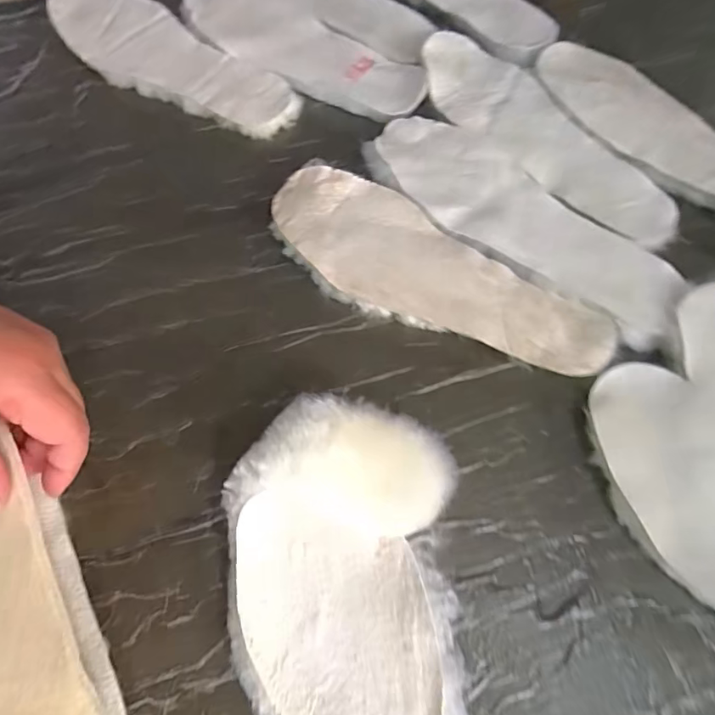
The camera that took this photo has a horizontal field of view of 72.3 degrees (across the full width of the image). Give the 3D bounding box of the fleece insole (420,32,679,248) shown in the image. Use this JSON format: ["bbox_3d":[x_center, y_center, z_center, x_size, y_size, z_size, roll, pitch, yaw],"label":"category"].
[{"bbox_3d":[0.147,-0.184,0.400,0.087,0.012,0.257,-32,69,-14],"label":"fleece insole"}]

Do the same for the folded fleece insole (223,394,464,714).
[{"bbox_3d":[-0.008,0.110,0.247,0.114,0.051,0.177,2,65,1],"label":"folded fleece insole"}]

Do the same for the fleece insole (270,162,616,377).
[{"bbox_3d":[0.046,-0.056,0.345,0.251,0.015,0.089,34,70,14],"label":"fleece insole"}]

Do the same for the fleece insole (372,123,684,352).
[{"bbox_3d":[0.116,-0.106,0.361,0.253,0.005,0.094,42,72,18],"label":"fleece insole"}]

